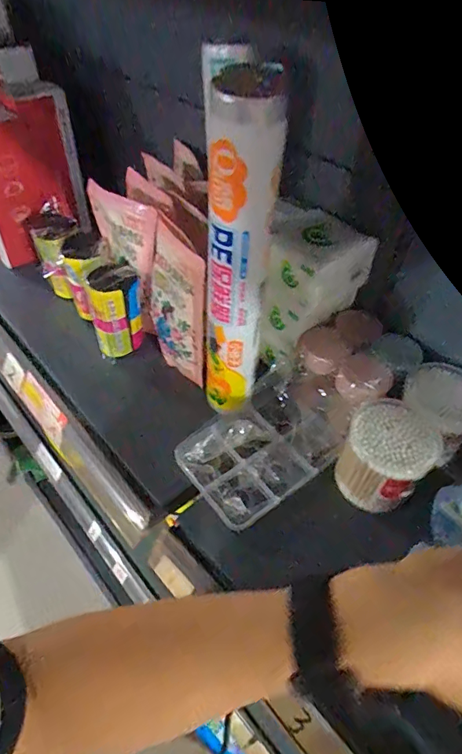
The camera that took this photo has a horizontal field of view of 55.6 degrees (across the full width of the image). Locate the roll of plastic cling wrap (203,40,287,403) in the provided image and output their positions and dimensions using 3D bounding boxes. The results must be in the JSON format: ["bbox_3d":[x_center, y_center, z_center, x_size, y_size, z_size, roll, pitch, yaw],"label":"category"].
[{"bbox_3d":[0.008,-0.080,0.363,0.053,0.294,0.045,-24,53,-22],"label":"roll of plastic cling wrap"}]

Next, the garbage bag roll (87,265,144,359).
[{"bbox_3d":[-0.134,-0.079,0.514,0.055,0.099,0.059,-9,49,-10],"label":"garbage bag roll"}]

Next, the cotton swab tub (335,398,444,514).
[{"bbox_3d":[0.141,0.073,0.400,0.071,0.067,0.076,1,48,-1],"label":"cotton swab tub"}]

